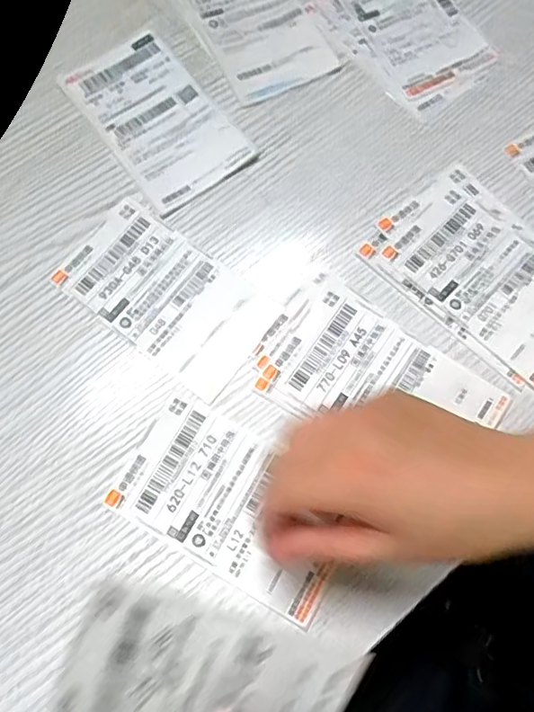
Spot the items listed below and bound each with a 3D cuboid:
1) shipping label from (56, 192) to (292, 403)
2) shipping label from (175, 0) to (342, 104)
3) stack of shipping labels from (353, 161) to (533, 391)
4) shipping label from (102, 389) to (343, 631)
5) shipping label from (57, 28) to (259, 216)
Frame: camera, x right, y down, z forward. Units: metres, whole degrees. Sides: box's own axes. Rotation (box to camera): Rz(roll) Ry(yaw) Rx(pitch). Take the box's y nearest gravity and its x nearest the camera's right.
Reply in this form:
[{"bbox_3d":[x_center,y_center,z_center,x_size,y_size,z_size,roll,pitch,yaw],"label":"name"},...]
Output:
[{"bbox_3d":[-0.063,-0.038,0.352,0.128,0.004,0.074,36,77,9],"label":"shipping label"},{"bbox_3d":[-0.013,-0.246,0.414,0.079,0.004,0.133,-27,76,-8],"label":"shipping label"},{"bbox_3d":[0.138,-0.052,0.356,0.142,0.004,0.092,43,78,11],"label":"stack of shipping labels"},{"bbox_3d":[-0.018,0.083,0.317,0.128,0.004,0.073,31,76,8],"label":"shipping label"},{"bbox_3d":[-0.077,-0.166,0.390,0.079,0.004,0.133,-36,77,-10],"label":"shipping label"}]

